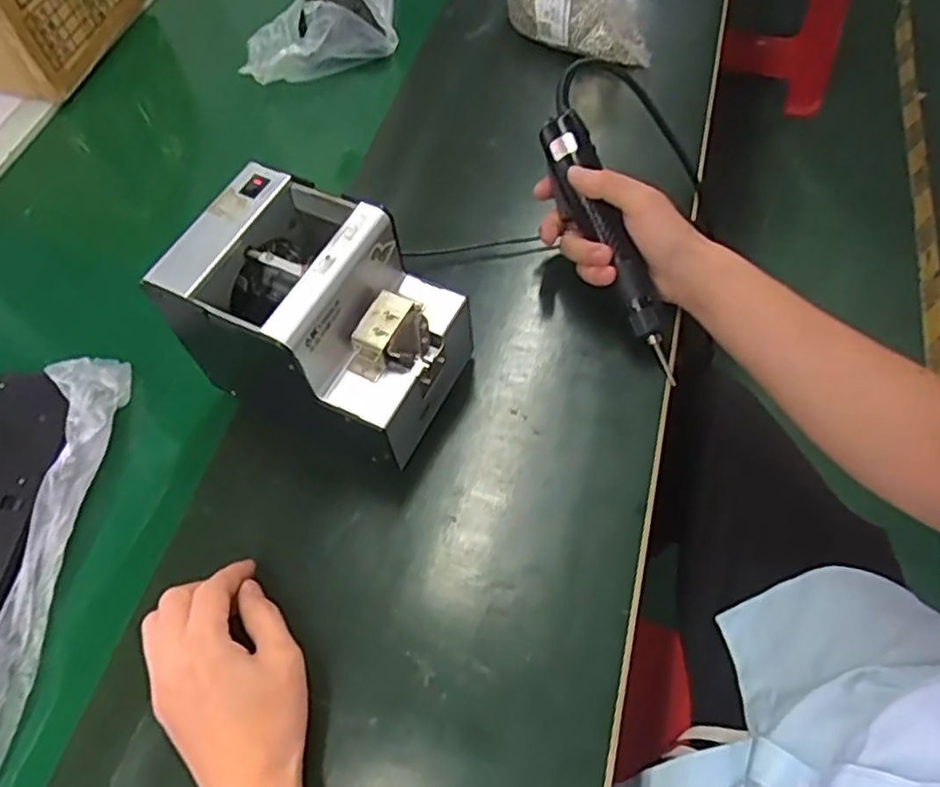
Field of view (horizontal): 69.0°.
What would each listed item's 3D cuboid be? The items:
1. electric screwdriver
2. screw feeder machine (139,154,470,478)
[{"bbox_3d":[0.116,-0.121,0.560,0.035,0.034,0.231,-23,83,-10],"label":"electric screwdriver"},{"bbox_3d":[-0.106,-0.051,0.515,0.174,0.150,0.125,21,63,16],"label":"screw feeder machine"}]

